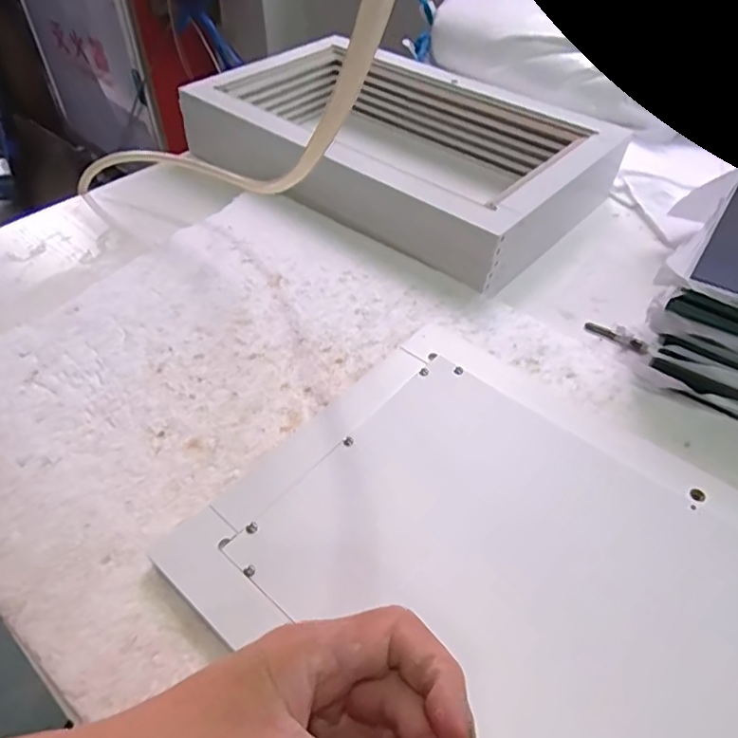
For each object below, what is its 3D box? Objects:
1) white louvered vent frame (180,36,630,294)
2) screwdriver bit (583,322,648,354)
[{"bbox_3d":[0.027,-0.257,0.616,0.427,0.071,0.274,33,55,29],"label":"white louvered vent frame"},{"bbox_3d":[0.206,-0.026,0.466,0.052,0.008,0.007,25,51,23],"label":"screwdriver bit"}]

